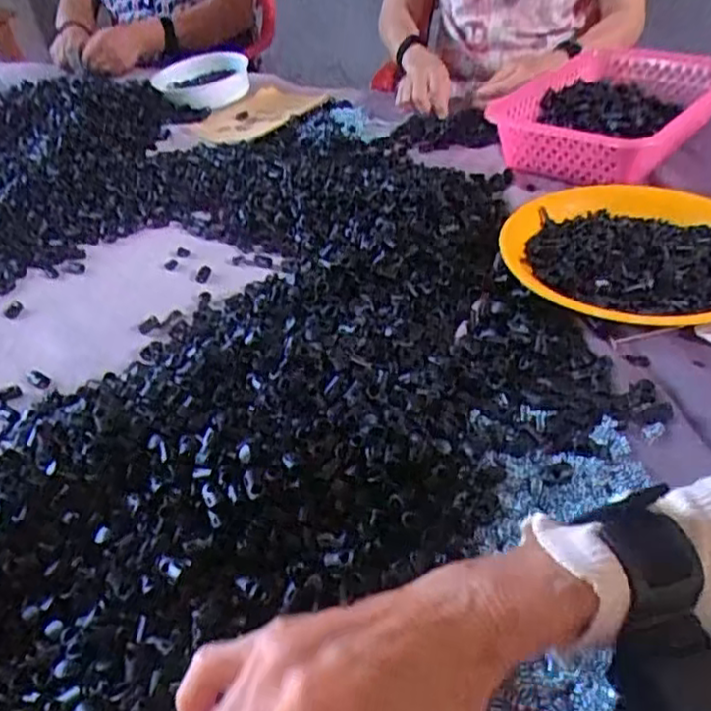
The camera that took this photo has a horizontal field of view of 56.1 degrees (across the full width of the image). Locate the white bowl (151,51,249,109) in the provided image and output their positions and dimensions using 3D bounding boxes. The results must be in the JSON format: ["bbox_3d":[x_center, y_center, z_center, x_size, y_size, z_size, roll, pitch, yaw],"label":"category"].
[{"bbox_3d":[-0.258,-0.464,1.130,0.158,0.056,0.158,-4,39,3],"label":"white bowl"}]

